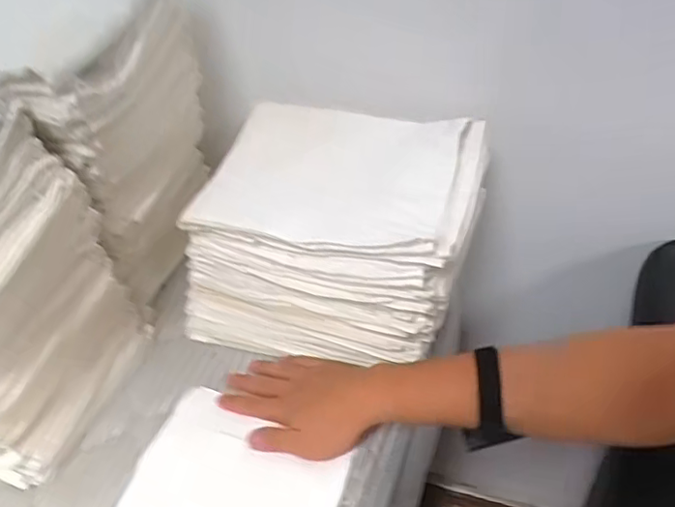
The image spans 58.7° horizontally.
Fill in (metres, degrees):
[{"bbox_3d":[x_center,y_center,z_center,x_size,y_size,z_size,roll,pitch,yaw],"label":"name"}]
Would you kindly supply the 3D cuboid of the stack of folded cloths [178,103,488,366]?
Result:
[{"bbox_3d":[-0.009,-0.022,0.667,0.299,0.207,0.188,10,44,16],"label":"stack of folded cloths"}]

